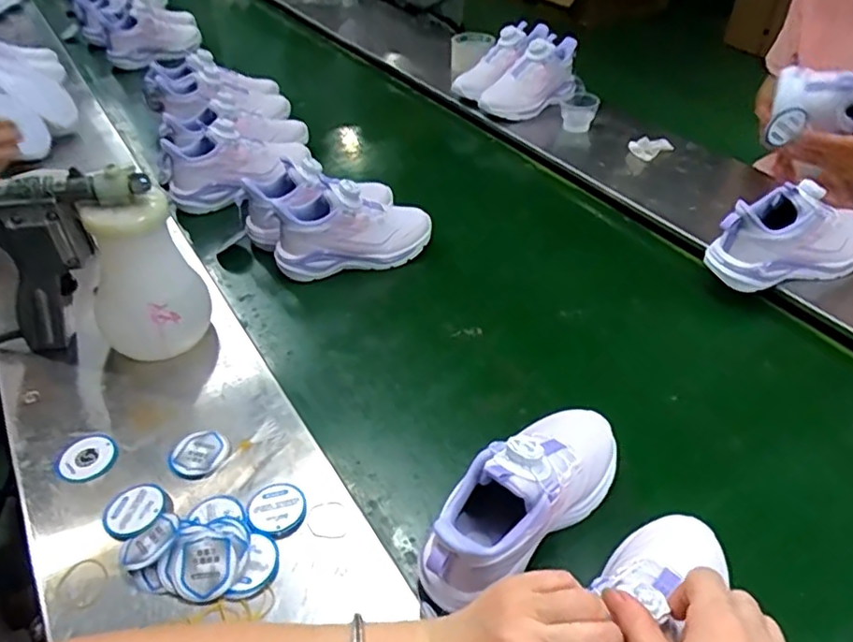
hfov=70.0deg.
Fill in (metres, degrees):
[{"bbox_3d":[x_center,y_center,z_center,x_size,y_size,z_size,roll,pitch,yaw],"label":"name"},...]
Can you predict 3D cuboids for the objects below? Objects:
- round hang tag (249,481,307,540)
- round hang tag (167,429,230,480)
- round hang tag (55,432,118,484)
[{"bbox_3d":[-0.124,0.155,0.508,0.044,0.004,0.050,2,42,2],"label":"round hang tag"},{"bbox_3d":[-0.202,0.118,0.546,0.048,0.005,0.050,-1,44,1],"label":"round hang tag"},{"bbox_3d":[-0.302,0.122,0.543,0.043,0.010,0.048,9,45,12],"label":"round hang tag"}]

